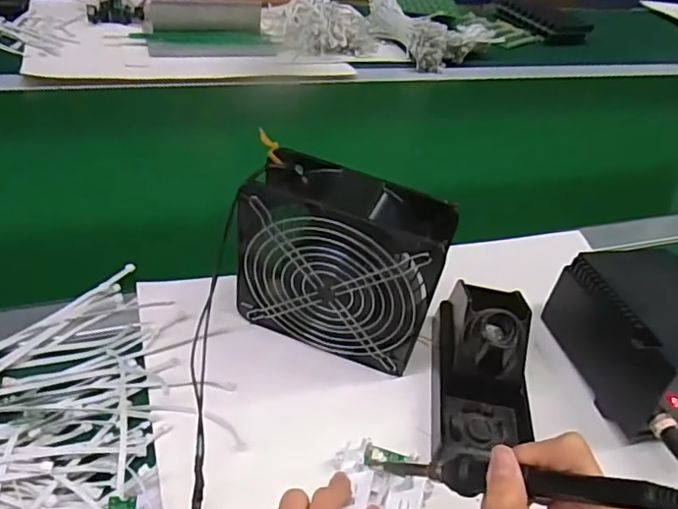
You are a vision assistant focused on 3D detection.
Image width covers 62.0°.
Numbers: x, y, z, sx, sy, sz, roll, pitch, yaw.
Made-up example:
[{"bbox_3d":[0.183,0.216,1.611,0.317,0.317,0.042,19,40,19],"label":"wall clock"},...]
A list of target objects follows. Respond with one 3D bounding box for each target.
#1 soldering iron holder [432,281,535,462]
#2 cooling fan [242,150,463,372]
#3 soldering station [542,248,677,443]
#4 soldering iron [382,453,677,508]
[{"bbox_3d":[0.120,0.085,0.449,0.078,0.068,0.157,12,41,0],"label":"soldering iron holder"},{"bbox_3d":[-0.001,0.008,0.447,0.154,0.142,0.061,19,42,8],"label":"cooling fan"},{"bbox_3d":[0.275,0.074,0.483,0.114,0.110,0.159,-3,43,-16],"label":"soldering station"},{"bbox_3d":[0.096,0.120,0.300,0.194,0.019,0.017,-16,16,45],"label":"soldering iron"}]

